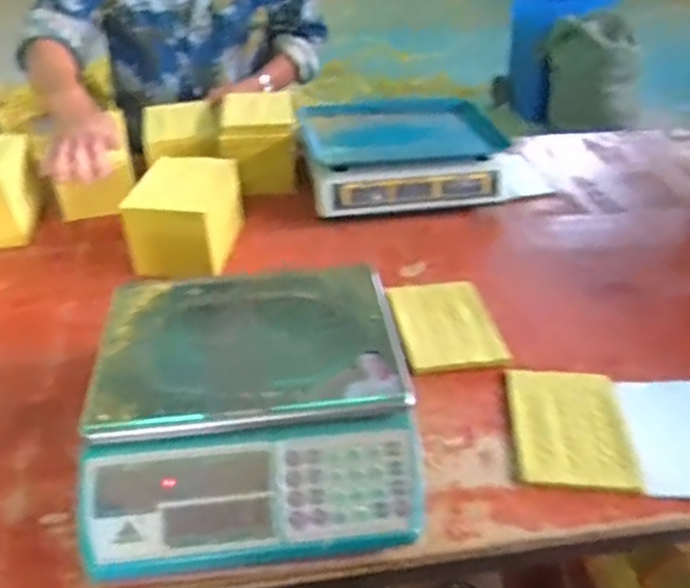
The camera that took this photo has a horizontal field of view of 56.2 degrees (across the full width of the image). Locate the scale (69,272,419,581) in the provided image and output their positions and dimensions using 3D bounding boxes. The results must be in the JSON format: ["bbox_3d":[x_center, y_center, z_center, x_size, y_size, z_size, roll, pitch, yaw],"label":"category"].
[{"bbox_3d":[-0.092,0.110,0.650,0.303,0.115,0.302,-3,38,-5],"label":"scale"}]

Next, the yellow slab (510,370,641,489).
[{"bbox_3d":[0.248,0.145,0.707,0.124,0.016,0.151,4,37,4],"label":"yellow slab"}]

